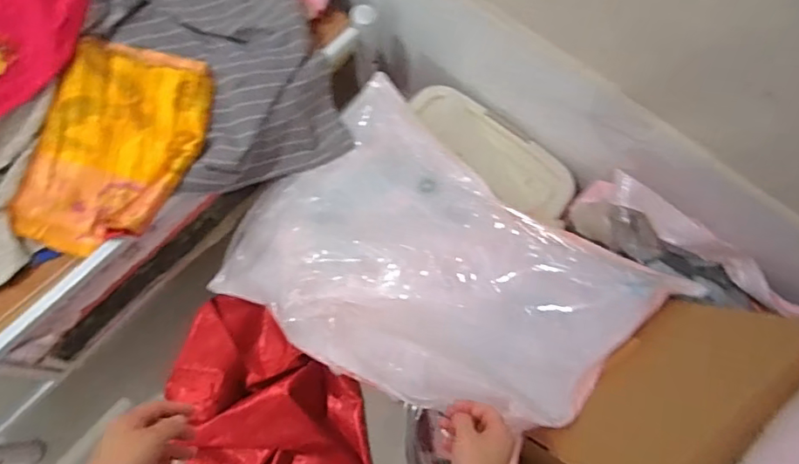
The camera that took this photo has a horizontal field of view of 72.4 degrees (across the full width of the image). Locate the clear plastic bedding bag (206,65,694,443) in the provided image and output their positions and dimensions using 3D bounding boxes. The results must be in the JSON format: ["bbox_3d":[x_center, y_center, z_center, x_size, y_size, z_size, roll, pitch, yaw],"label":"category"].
[{"bbox_3d":[0.028,0.054,1.019,0.694,0.325,0.511,43,75,12],"label":"clear plastic bedding bag"}]

